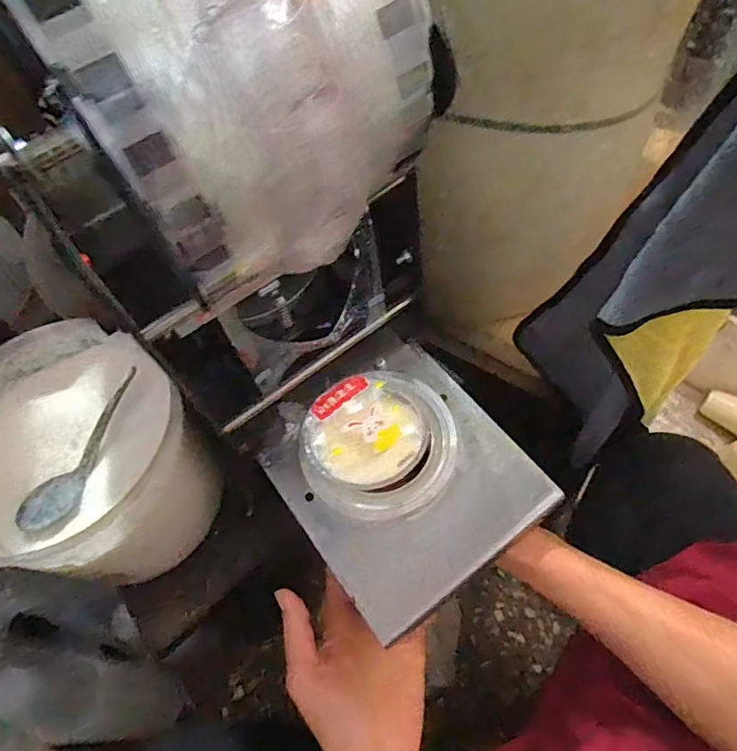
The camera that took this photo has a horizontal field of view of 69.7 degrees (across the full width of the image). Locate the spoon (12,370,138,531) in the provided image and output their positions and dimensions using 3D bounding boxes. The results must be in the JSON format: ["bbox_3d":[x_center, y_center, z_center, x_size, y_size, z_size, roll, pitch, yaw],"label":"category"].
[{"bbox_3d":[-0.249,0.064,0.466,0.040,0.027,0.158,35,89,21],"label":"spoon"}]

